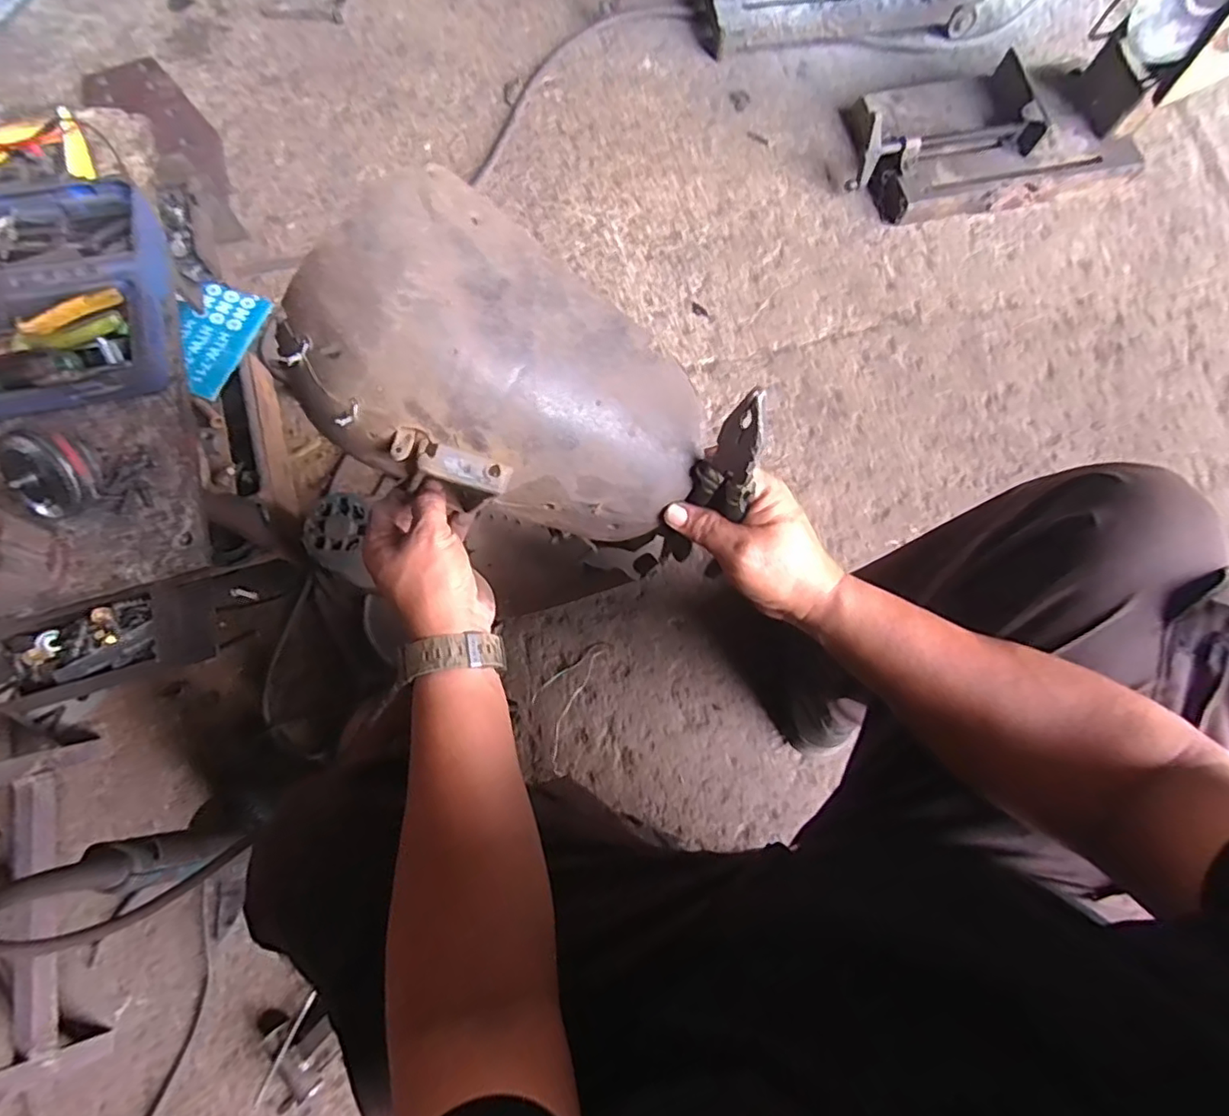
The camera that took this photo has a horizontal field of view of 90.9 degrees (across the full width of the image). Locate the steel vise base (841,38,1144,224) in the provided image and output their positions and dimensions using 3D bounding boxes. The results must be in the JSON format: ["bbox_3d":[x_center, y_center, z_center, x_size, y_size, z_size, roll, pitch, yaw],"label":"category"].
[{"bbox_3d":[0.657,-0.749,1.054,0.495,0.121,0.253,-12,75,-3],"label":"steel vise base"}]

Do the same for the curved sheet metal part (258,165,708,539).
[{"bbox_3d":[-0.067,-0.114,0.400,0.254,0.090,0.163,25,91,-22],"label":"curved sheet metal part"}]

